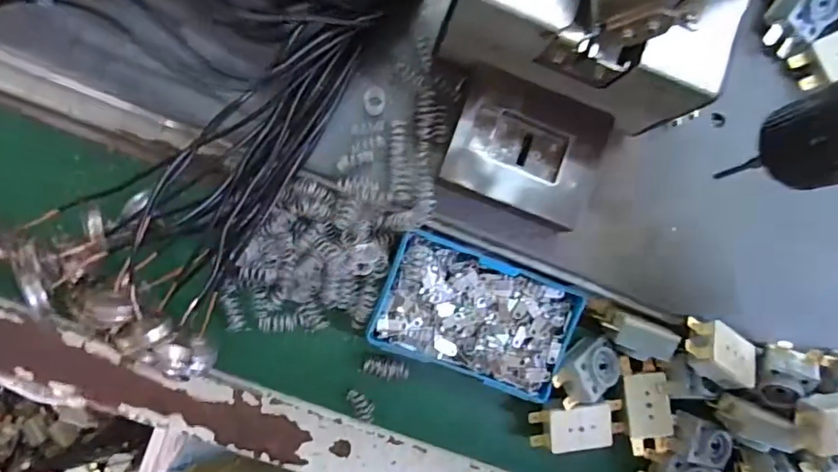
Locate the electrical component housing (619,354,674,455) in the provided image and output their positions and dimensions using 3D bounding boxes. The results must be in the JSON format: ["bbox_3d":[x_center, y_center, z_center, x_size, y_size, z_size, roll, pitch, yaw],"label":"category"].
[{"bbox_3d":[0.140,0.105,0.327,0.026,0.015,0.057,-6,90,-7],"label":"electrical component housing"}]

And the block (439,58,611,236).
[{"bbox_3d":[0.057,-0.048,0.294,0.080,0.028,0.071,20,87,-6],"label":"block"}]

